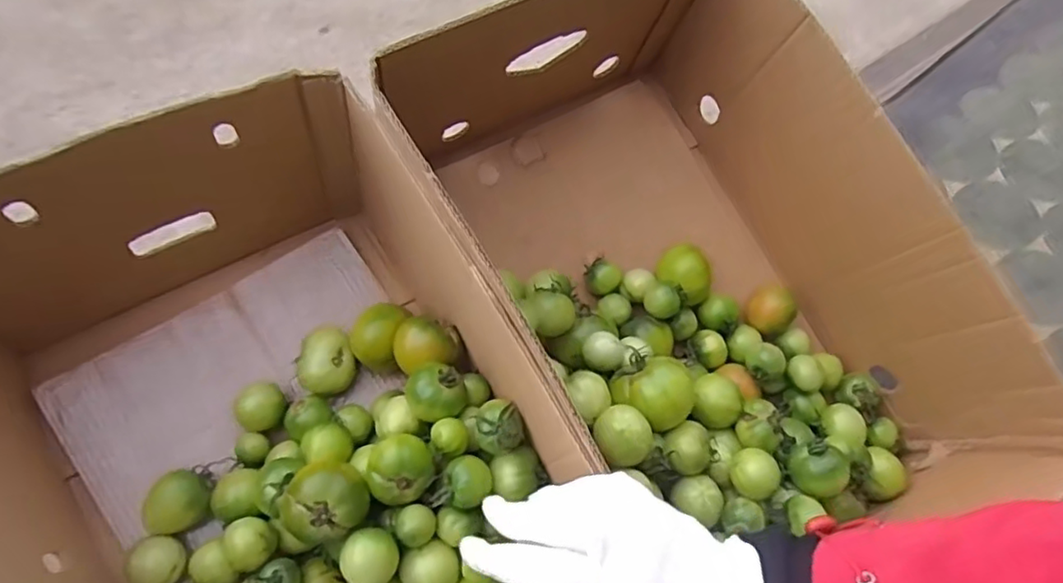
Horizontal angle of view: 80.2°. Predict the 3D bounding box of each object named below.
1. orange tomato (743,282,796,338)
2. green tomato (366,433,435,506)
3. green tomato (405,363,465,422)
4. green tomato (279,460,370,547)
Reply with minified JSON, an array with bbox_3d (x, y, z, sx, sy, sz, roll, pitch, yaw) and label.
[{"bbox_3d":[0.240,0.018,0.633,0.035,0.038,0.042,-12,62,-9],"label":"orange tomato"},{"bbox_3d":[-0.100,0.136,0.481,0.048,0.038,0.043,-7,61,-7],"label":"green tomato"},{"bbox_3d":[-0.078,0.083,0.510,0.049,0.034,0.043,20,62,8],"label":"green tomato"},{"bbox_3d":[-0.155,0.157,0.473,0.060,0.042,0.055,-16,63,-12],"label":"green tomato"}]

